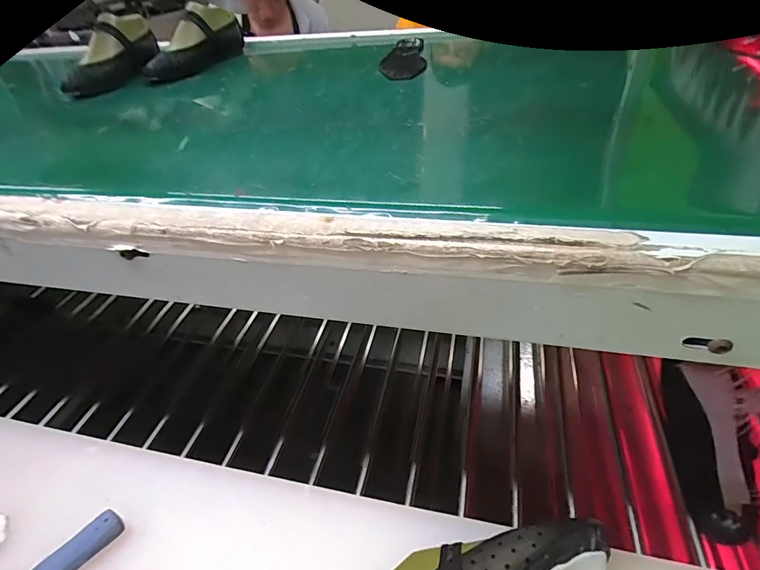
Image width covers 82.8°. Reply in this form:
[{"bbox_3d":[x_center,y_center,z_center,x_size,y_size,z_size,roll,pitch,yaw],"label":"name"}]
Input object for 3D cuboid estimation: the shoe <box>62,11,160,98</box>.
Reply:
[{"bbox_3d":[-0.504,-0.424,0.801,0.069,0.090,0.226,9,60,19],"label":"shoe"}]

